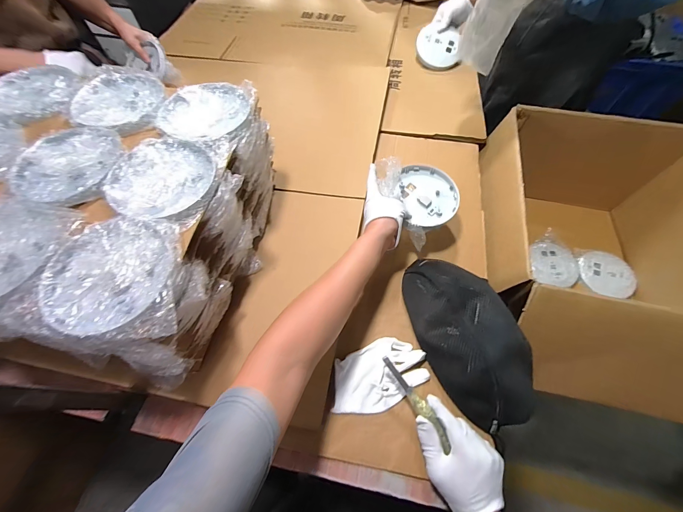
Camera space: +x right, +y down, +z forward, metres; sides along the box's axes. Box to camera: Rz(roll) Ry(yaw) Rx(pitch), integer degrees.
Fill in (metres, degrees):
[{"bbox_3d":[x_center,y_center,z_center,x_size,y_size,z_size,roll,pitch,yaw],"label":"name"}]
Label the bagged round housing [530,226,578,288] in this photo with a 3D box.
[{"bbox_3d":[0.567,0.012,0.772,0.124,0.030,0.140,15,63,9],"label":"bagged round housing"}]

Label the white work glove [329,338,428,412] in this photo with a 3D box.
[{"bbox_3d":[0.058,0.189,0.459,0.154,0.016,0.092,-22,65,-11],"label":"white work glove"}]

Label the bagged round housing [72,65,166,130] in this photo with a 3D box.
[{"bbox_3d":[-0.350,-0.247,0.459,0.128,0.024,0.141,-23,63,-11],"label":"bagged round housing"}]

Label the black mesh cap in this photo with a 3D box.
[{"bbox_3d":[0.203,0.116,0.461,0.144,0.071,0.264,-16,62,-8],"label":"black mesh cap"}]

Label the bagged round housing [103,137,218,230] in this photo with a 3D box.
[{"bbox_3d":[-0.236,-0.103,0.391,0.136,0.020,0.129,0,61,1],"label":"bagged round housing"}]

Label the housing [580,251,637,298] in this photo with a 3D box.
[{"bbox_3d":[0.697,0.047,0.763,0.123,0.023,0.118,7,62,5],"label":"housing"}]

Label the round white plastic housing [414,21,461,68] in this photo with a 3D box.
[{"bbox_3d":[0.279,-0.601,0.839,0.122,0.017,0.114,8,97,12],"label":"round white plastic housing"}]

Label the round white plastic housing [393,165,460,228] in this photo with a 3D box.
[{"bbox_3d":[0.161,-0.115,0.544,0.114,0.028,0.123,0,63,0],"label":"round white plastic housing"}]

